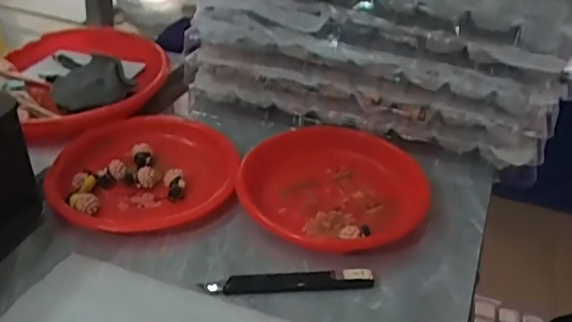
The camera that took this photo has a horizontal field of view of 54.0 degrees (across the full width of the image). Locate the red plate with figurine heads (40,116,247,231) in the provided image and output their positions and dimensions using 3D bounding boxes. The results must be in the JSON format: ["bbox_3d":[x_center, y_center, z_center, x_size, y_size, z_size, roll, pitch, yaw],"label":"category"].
[{"bbox_3d":[-0.143,0.006,0.569,0.175,0.025,0.173,-8,34,-12],"label":"red plate with figurine heads"}]

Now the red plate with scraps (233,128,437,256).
[{"bbox_3d":[0.048,0.024,0.544,0.168,0.033,0.181,21,38,28],"label":"red plate with scraps"}]

